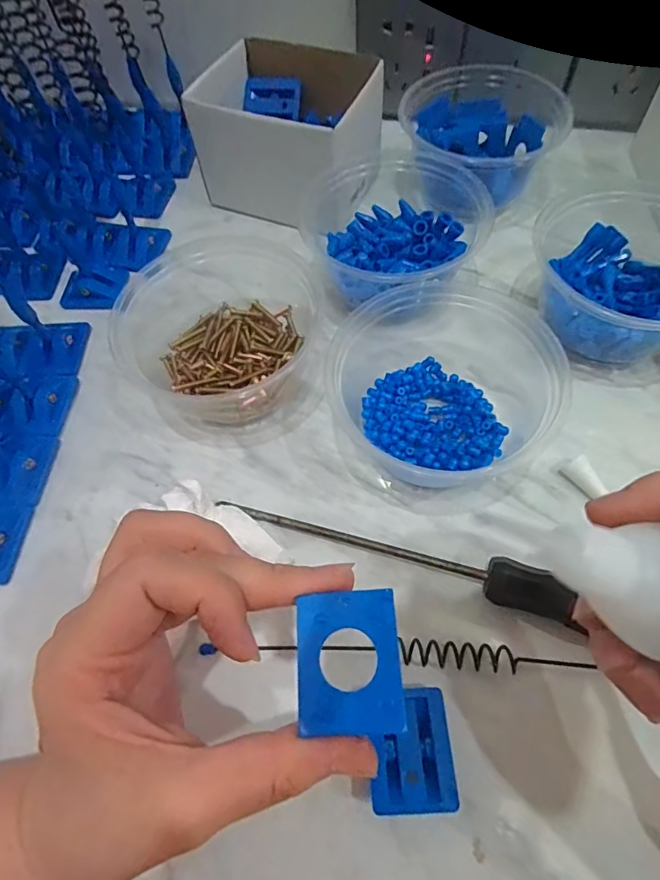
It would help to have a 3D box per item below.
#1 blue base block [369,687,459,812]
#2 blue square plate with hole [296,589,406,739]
[{"bbox_3d":[0.034,0.133,0.211,0.034,0.018,0.043,-4,62,2],"label":"blue base block"},{"bbox_3d":[0.006,0.069,0.152,0.032,0.004,0.040,-4,64,2],"label":"blue square plate with hole"}]

